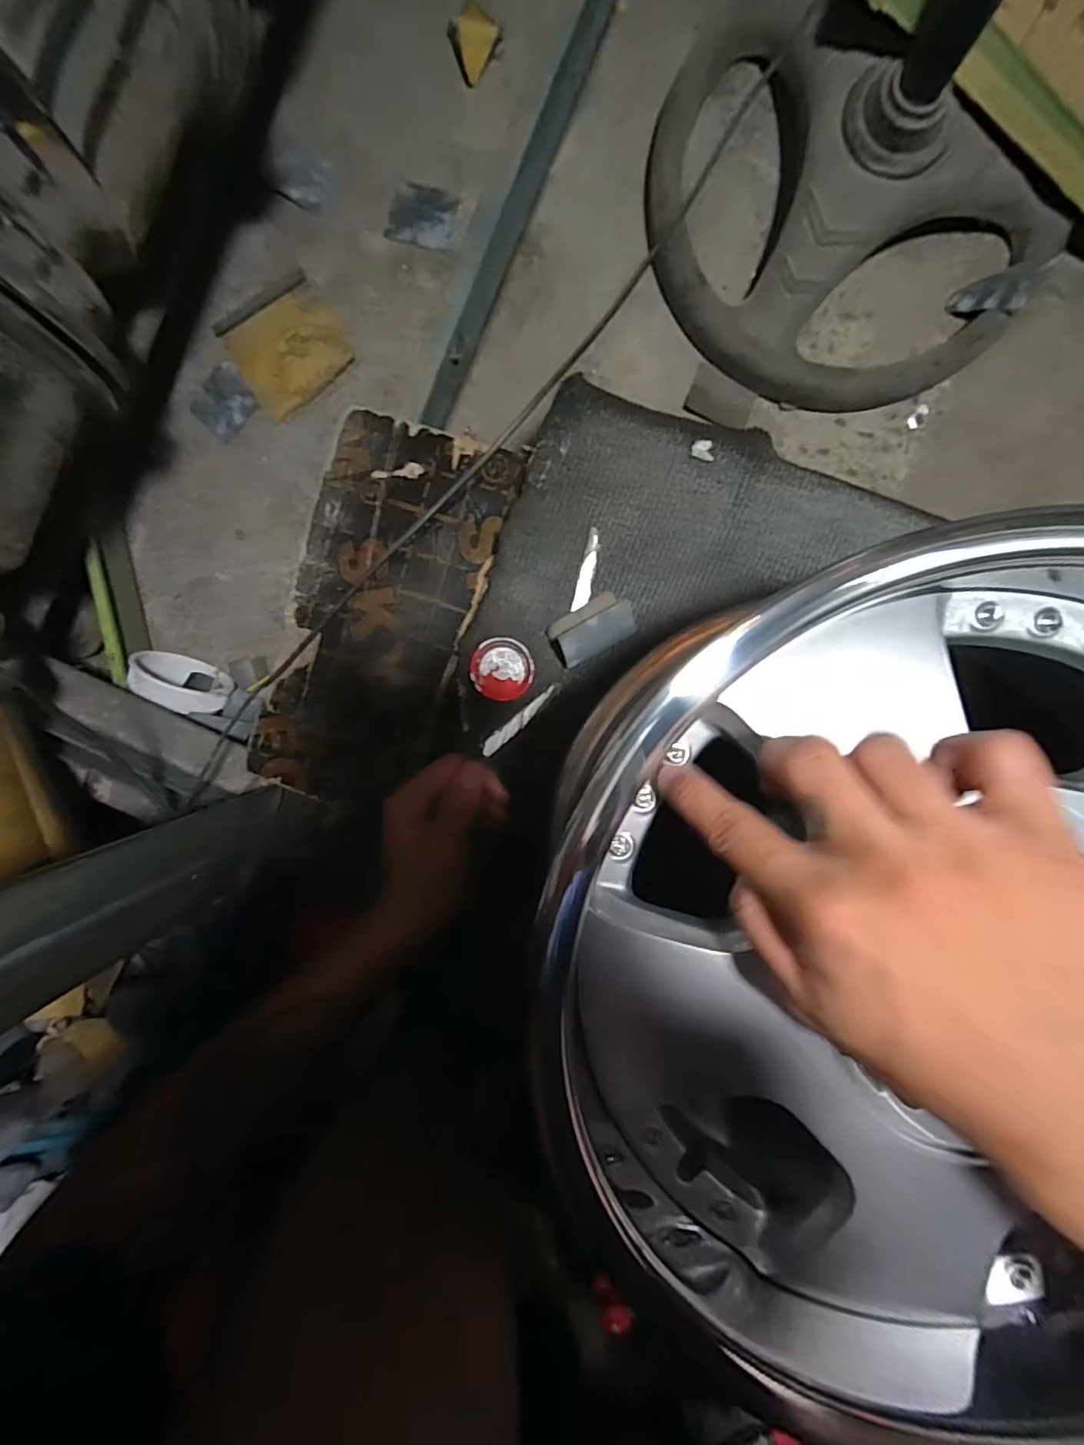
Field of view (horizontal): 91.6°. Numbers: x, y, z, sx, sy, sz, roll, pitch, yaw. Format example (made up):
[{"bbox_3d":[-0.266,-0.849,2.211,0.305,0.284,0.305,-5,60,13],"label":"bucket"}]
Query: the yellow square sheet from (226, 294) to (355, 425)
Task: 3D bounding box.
[{"bbox_3d":[-0.263,-0.391,0.558,0.116,0.006,0.091,-28,94,4],"label":"yellow square sheet"}]

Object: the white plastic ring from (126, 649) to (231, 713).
[{"bbox_3d":[-0.370,-0.040,0.537,0.089,0.101,0.033,27,95,-1],"label":"white plastic ring"}]

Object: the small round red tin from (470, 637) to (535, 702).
[{"bbox_3d":[-0.029,-0.039,0.392,0.046,0.011,0.045,0,95,2],"label":"small round red tin"}]

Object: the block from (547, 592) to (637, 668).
[{"bbox_3d":[0.036,-0.068,0.380,0.061,0.025,0.034,-29,94,4],"label":"block"}]

